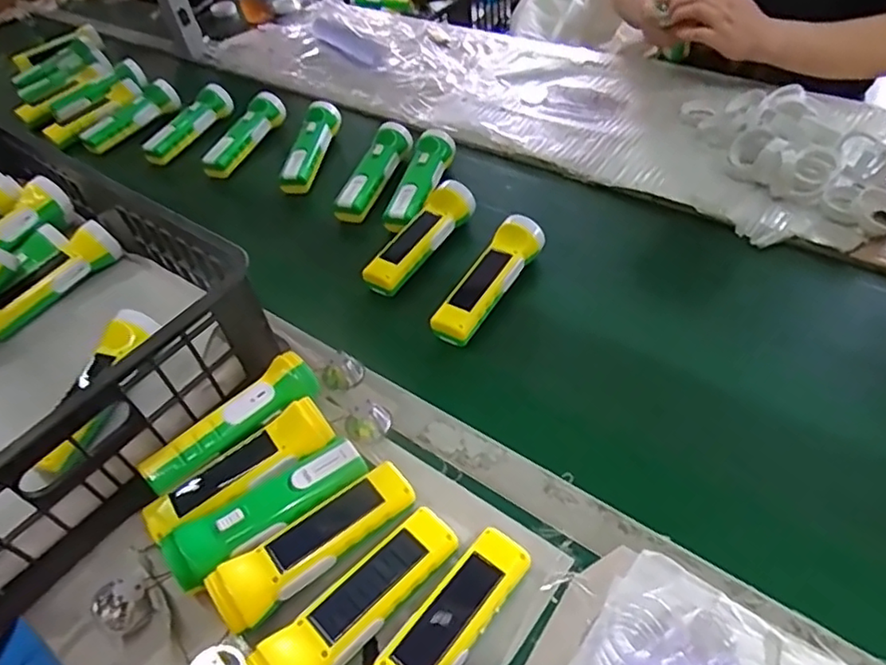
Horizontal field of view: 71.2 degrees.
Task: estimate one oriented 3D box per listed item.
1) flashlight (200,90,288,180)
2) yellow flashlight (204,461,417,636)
[{"bbox_3d":[-0.309,-0.305,0.960,0.048,0.044,0.177,17,61,23],"label":"flashlight"},{"bbox_3d":[-0.097,0.163,0.478,0.159,0.038,0.045,-33,52,-22],"label":"yellow flashlight"}]

